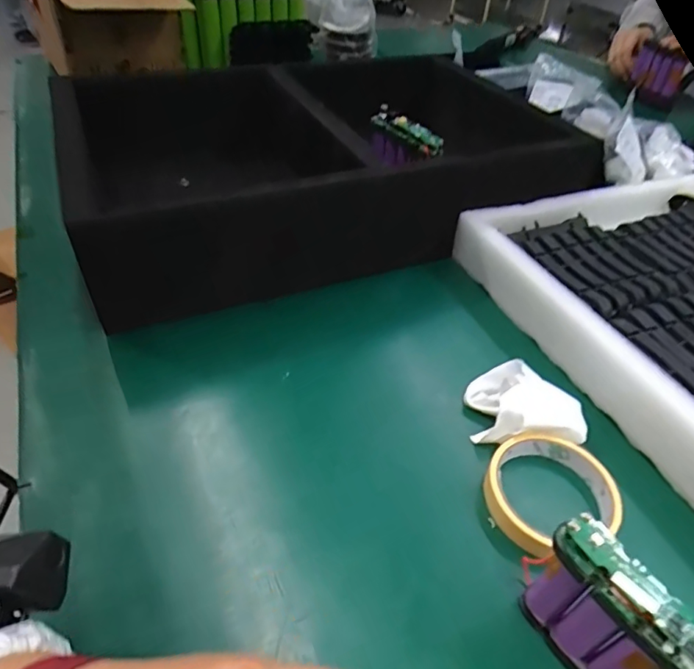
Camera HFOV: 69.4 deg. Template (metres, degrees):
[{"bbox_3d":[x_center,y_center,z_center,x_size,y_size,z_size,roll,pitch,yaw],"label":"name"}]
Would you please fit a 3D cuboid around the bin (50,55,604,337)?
[{"bbox_3d":[-0.021,-0.224,0.626,0.584,0.126,0.363,-18,48,-22],"label":"bin"}]

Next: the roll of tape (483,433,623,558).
[{"bbox_3d":[0.141,0.111,0.355,0.087,0.025,0.080,2,44,-2],"label":"roll of tape"}]

